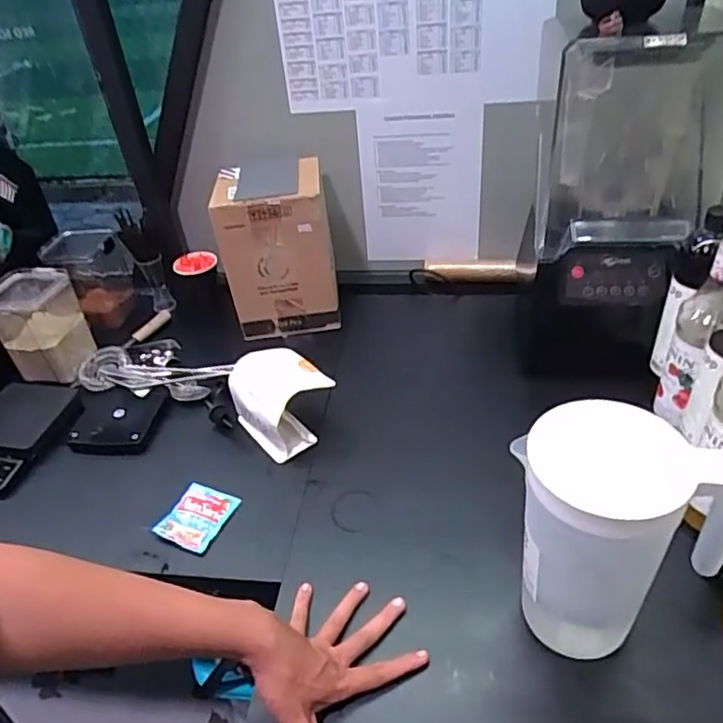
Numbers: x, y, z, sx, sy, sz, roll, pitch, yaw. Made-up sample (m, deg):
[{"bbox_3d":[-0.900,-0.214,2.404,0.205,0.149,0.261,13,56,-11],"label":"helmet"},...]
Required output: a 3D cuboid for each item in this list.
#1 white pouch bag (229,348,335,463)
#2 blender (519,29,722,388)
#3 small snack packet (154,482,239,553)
[{"bbox_3d":[-0.116,0.055,0.867,0.109,0.085,0.141,-27,43,-24],"label":"white pouch bag"},{"bbox_3d":[0.369,-0.218,0.861,0.252,0.436,0.249,6,40,16],"label":"blender"},{"bbox_3d":[-0.208,0.196,0.763,0.074,0.016,0.084,12,42,22],"label":"small snack packet"}]

